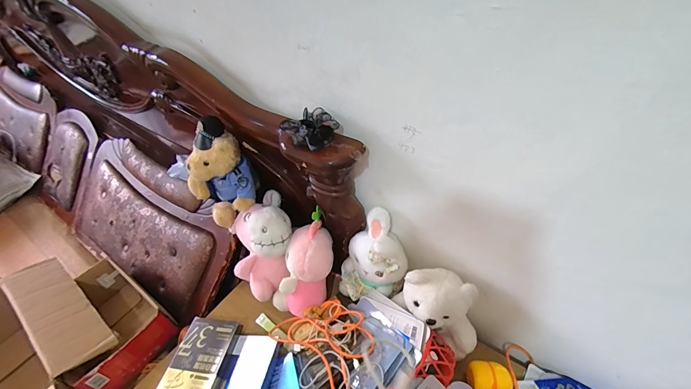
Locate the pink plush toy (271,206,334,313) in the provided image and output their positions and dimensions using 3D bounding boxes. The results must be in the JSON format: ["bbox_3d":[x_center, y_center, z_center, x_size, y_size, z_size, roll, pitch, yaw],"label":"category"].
[{"bbox_3d":[-0.082,0.154,0.760,0.092,0.242,0.095,20,13,25],"label":"pink plush toy"}]

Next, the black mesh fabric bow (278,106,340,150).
[{"bbox_3d":[-0.061,-0.118,0.597,0.085,0.036,0.086,32,56,33],"label":"black mesh fabric bow"}]

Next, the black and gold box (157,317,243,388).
[{"bbox_3d":[-0.315,0.351,0.723,0.129,0.019,0.174,-3,43,19],"label":"black and gold box"}]

